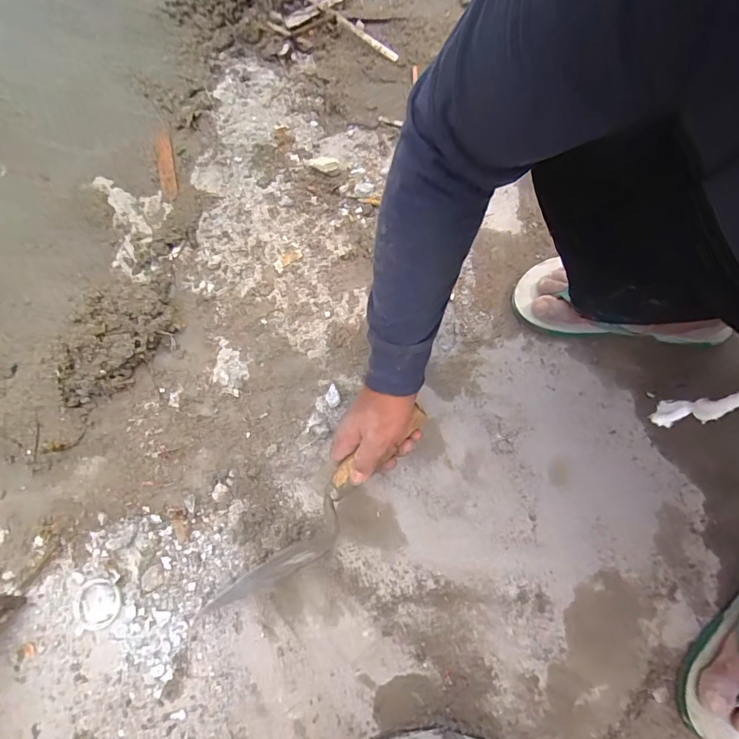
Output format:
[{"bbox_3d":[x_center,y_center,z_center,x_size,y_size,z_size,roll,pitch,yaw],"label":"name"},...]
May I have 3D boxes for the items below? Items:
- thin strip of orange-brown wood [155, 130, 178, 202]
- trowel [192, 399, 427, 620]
[{"bbox_3d":[-0.295,-0.296,0.647,0.025,0.005,0.118,-13,83,11],"label":"thin strip of orange-brown wood"},{"bbox_3d":[-0.052,0.163,0.481,0.052,0.047,0.277,43,97,9],"label":"trowel"}]

